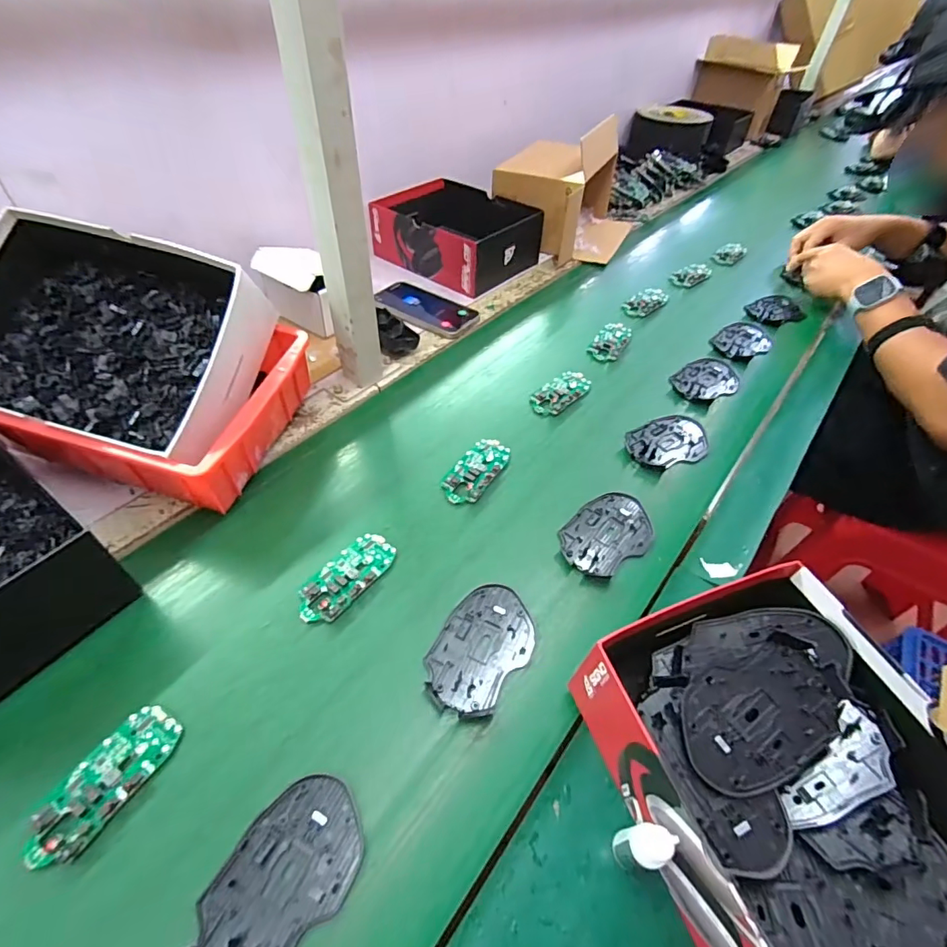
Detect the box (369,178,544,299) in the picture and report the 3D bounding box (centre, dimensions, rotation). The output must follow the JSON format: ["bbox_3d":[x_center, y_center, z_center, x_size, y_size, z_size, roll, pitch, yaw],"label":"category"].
[{"bbox_3d":[-0.026,-0.426,0.849,0.237,0.075,0.213,35,55,24],"label":"box"}]

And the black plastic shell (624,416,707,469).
[{"bbox_3d":[0.237,-0.039,0.588,0.105,0.009,0.075,-23,54,-22],"label":"black plastic shell"}]

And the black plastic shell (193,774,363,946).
[{"bbox_3d":[-0.119,0.256,0.303,0.073,0.009,0.114,23,51,16],"label":"black plastic shell"}]

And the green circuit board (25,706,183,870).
[{"bbox_3d":[-0.252,0.210,0.332,0.045,0.011,0.096,24,51,16],"label":"green circuit board"}]

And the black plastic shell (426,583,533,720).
[{"bbox_3d":[0.006,0.146,0.409,0.074,0.008,0.112,31,54,22],"label":"black plastic shell"}]

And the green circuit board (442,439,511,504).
[{"bbox_3d":[0.003,-0.005,0.537,0.046,0.009,0.098,28,53,19],"label":"green circuit board"}]

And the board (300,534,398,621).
[{"bbox_3d":[-0.116,0.095,0.445,0.044,0.011,0.098,29,53,20],"label":"board"}]

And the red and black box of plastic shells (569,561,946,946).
[{"bbox_3d":[0.203,0.207,0.316,0.207,0.096,0.255,-18,52,-18],"label":"red and black box of plastic shells"}]

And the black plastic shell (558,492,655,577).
[{"bbox_3d":[0.137,0.060,0.495,0.111,0.004,0.072,-29,56,-26],"label":"black plastic shell"}]

